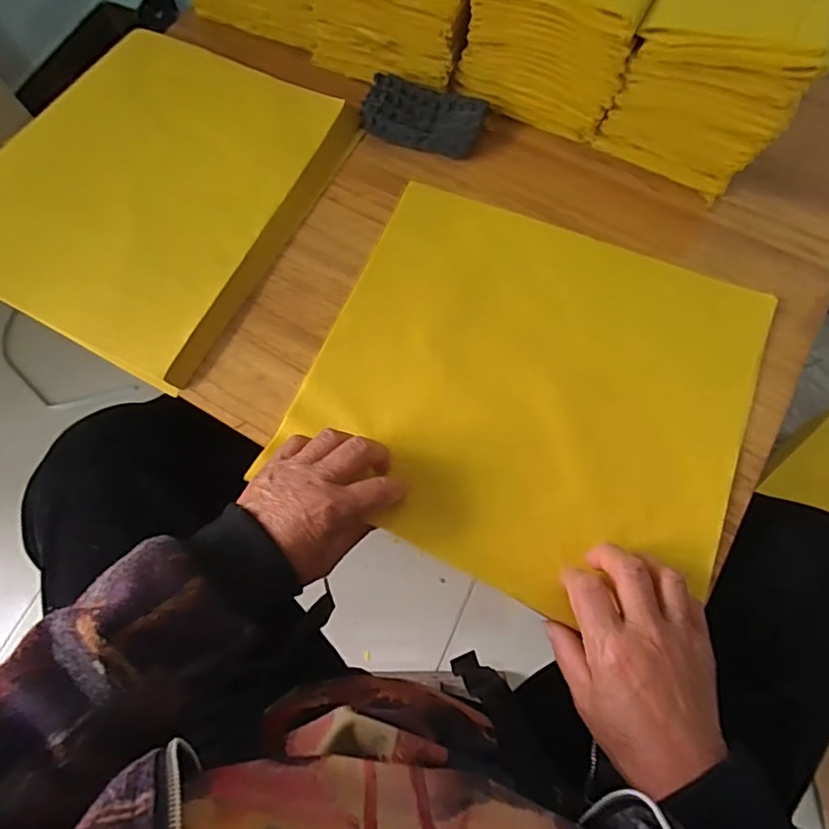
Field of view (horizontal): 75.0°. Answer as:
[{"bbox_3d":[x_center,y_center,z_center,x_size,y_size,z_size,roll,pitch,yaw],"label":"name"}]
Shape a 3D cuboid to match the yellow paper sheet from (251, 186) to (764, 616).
[{"bbox_3d":[0.087,-0.023,0.412,0.317,0.007,0.286,23,74,9],"label":"yellow paper sheet"}]

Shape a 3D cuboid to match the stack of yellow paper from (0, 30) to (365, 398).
[{"bbox_3d":[-0.245,-0.212,0.480,0.295,0.026,0.305,26,75,9],"label":"stack of yellow paper"}]

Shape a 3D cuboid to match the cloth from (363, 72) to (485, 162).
[{"bbox_3d":[0.006,-0.268,0.489,0.107,0.025,0.053,17,74,7],"label":"cloth"}]

